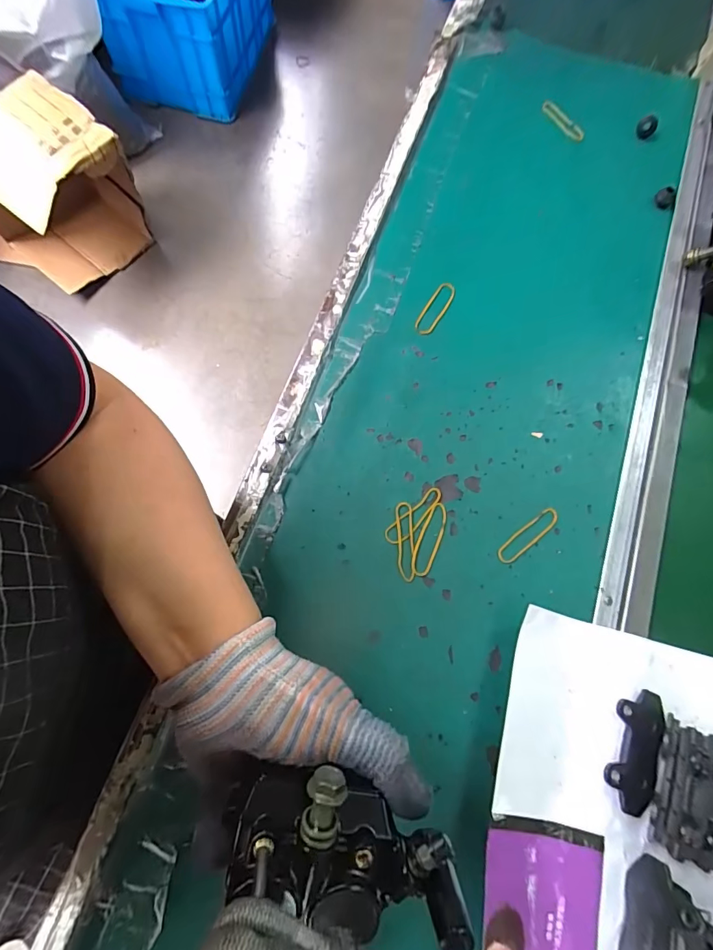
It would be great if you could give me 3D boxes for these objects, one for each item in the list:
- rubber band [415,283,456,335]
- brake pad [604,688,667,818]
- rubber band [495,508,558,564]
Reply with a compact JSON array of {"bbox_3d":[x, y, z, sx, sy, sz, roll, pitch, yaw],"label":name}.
[{"bbox_3d":[0.071,-0.148,0.386,0.017,0.005,0.058,31,75,7],"label":"rubber band"},{"bbox_3d":[0.183,0.181,0.288,0.033,0.014,0.074,22,74,4],"label":"brake pad"},{"bbox_3d":[0.133,0.046,0.336,0.061,0.004,0.015,-36,78,-11],"label":"rubber band"}]

